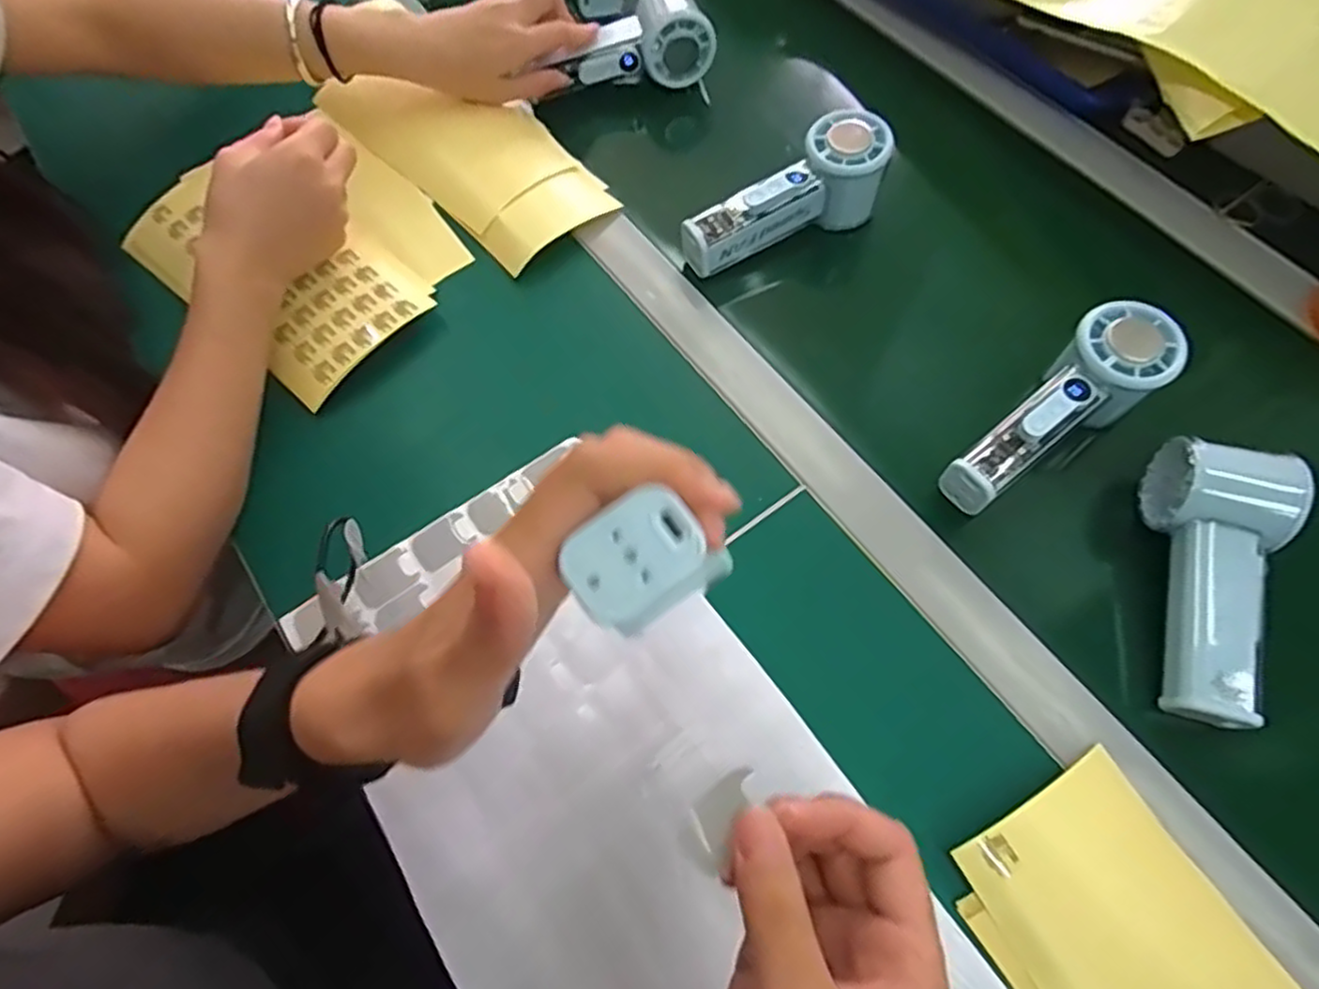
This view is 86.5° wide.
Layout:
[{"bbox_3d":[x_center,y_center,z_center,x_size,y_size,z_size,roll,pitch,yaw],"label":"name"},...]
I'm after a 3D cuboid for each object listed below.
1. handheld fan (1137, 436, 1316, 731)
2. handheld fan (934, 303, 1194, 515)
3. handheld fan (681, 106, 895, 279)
[{"bbox_3d":[0.294,0.042,0.372,0.060,0.043,0.144,20,68,9],"label":"handheld fan"},{"bbox_3d":[0.235,-0.047,0.422,0.155,0.050,0.053,-40,71,-2],"label":"handheld fan"},{"bbox_3d":[0.088,-0.203,0.485,0.148,0.057,0.050,-30,70,-11],"label":"handheld fan"}]

